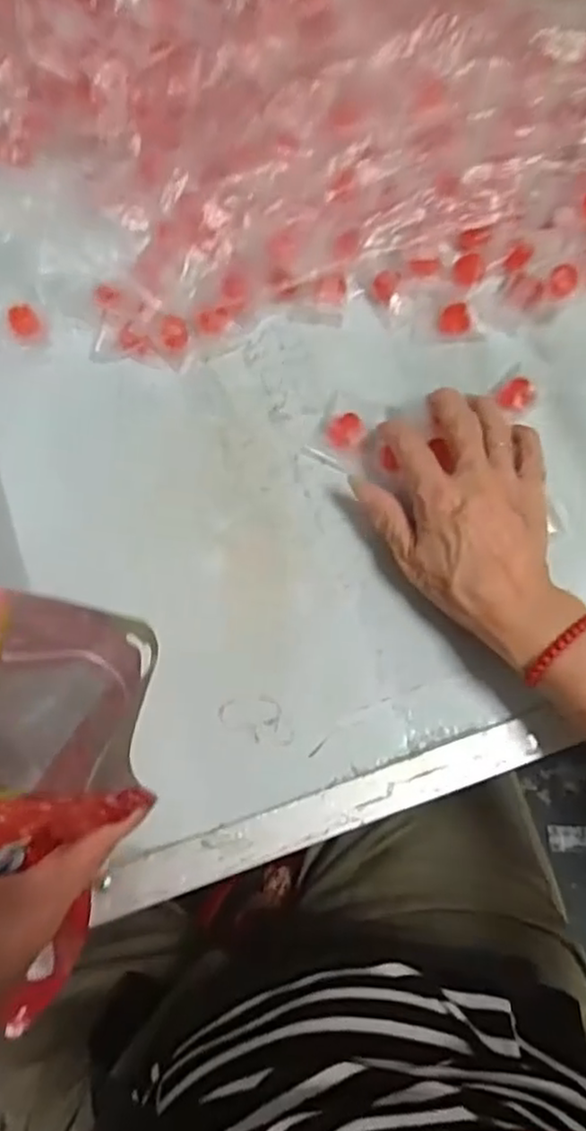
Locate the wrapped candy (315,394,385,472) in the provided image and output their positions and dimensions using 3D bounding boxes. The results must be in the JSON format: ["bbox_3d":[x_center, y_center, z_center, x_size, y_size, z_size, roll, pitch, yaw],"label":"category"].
[{"bbox_3d":[0.033,-0.085,0.428,0.035,0.015,0.038,28,77,8],"label":"wrapped candy"}]

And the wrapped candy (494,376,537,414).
[{"bbox_3d":[0.142,-0.108,0.430,0.022,0.010,0.027,40,79,11],"label":"wrapped candy"}]

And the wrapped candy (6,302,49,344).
[{"bbox_3d":[-0.179,-0.162,0.455,0.024,0.014,0.025,0,75,1],"label":"wrapped candy"}]

